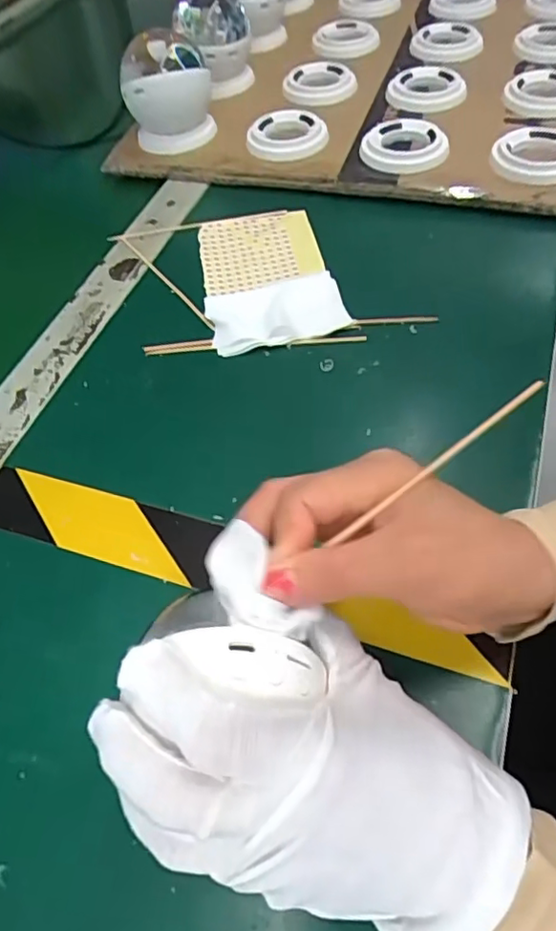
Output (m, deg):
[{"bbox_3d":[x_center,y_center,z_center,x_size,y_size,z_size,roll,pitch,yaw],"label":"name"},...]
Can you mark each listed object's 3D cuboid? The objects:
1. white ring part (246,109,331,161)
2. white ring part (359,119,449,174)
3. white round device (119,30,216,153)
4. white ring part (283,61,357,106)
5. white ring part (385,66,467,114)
[{"bbox_3d":[0.007,-0.294,0.535,0.069,0.016,0.069,-21,56,-9],"label":"white ring part"},{"bbox_3d":[0.104,-0.268,0.505,0.066,0.018,0.076,-11,55,-2],"label":"white ring part"},{"bbox_3d":[-0.099,-0.340,0.542,0.076,0.074,0.082,-11,55,-2],"label":"white round device"},{"bbox_3d":[0.038,-0.382,0.596,0.070,0.014,0.070,-3,55,4],"label":"white ring part"},{"bbox_3d":[0.139,-0.353,0.566,0.069,0.014,0.076,-16,55,-6],"label":"white ring part"}]

